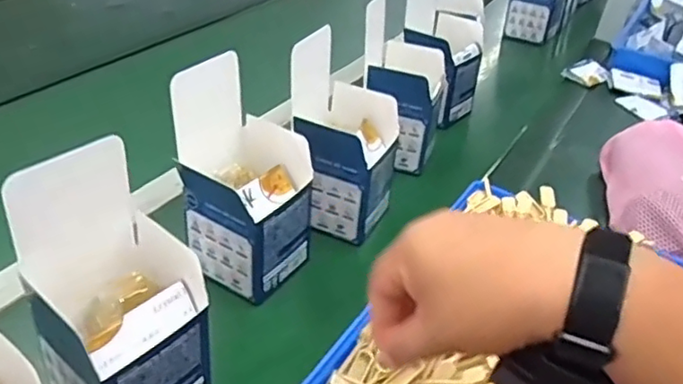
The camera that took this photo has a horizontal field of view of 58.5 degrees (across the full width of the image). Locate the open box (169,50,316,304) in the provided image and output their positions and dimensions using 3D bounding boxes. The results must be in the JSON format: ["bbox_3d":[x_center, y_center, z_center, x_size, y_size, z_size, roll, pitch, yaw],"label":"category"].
[{"bbox_3d":[-0.081,-0.008,0.517,0.093,0.175,0.098,21,38,20],"label":"open box"}]

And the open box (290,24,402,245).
[{"bbox_3d":[0.004,-0.052,0.592,0.093,0.164,0.092,20,37,17],"label":"open box"}]

